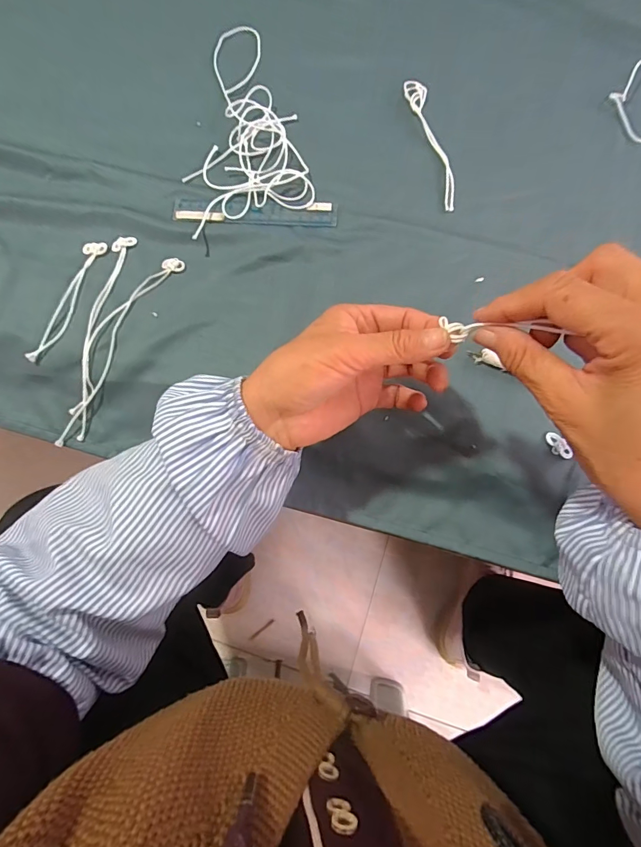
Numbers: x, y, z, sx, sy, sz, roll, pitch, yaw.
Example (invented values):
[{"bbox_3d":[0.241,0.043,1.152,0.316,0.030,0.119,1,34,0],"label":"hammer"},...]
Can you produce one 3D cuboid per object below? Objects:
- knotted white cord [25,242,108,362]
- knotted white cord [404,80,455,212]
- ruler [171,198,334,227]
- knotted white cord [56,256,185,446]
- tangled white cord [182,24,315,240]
[{"bbox_3d":[-0.226,-0.111,0.369,0.020,0.011,0.125,17,80,5],"label":"knotted white cord"},{"bbox_3d":[0.110,-0.274,0.400,0.019,0.004,0.150,-14,79,-1],"label":"knotted white cord"},{"bbox_3d":[-0.063,-0.204,0.396,0.156,0.007,0.027,3,76,2],"label":"ruler"},{"bbox_3d":[-0.184,-0.071,0.363,0.033,0.011,0.192,25,80,6],"label":"knotted white cord"},{"bbox_3d":[-0.084,-0.302,0.412,0.117,0.019,0.229,-13,79,-1],"label":"tangled white cord"}]

